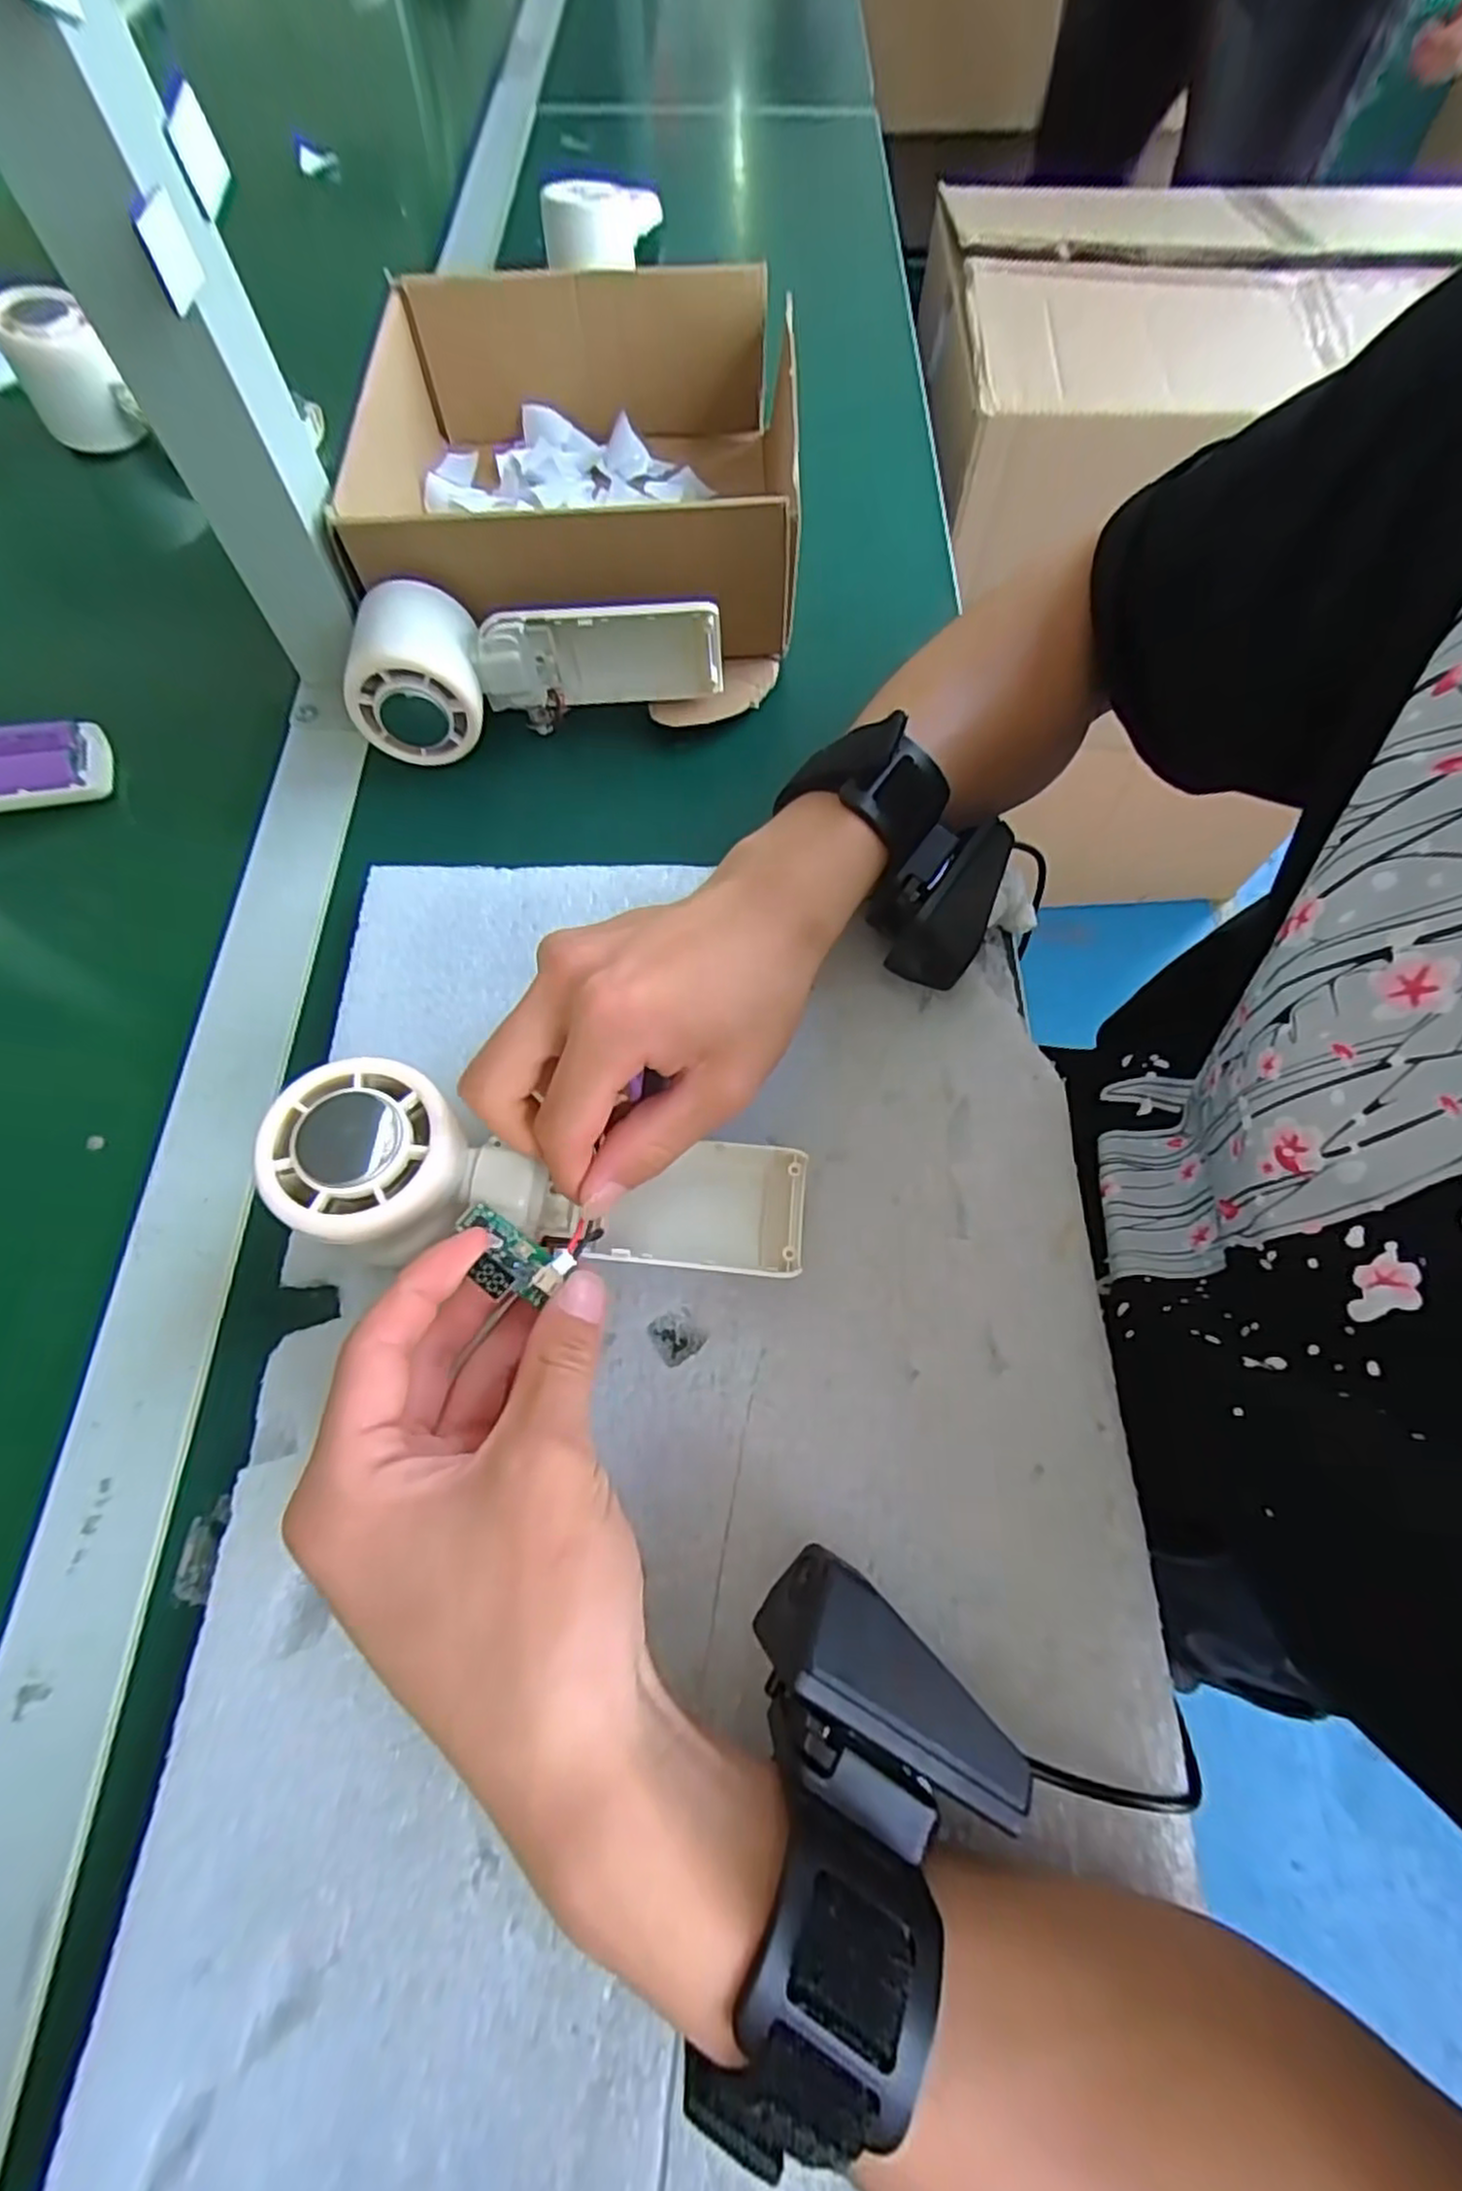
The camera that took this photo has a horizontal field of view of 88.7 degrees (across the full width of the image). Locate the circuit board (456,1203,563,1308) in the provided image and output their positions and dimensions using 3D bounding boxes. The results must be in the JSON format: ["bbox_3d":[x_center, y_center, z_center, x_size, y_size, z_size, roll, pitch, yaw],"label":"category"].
[{"bbox_3d":[-0.067,0.046,0.216,0.033,0.014,0.017,35,72,14],"label":"circuit board"}]

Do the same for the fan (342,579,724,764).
[{"bbox_3d":[-0.087,-0.196,0.343,0.162,0.048,0.052,-4,68,-1],"label":"fan"}]

